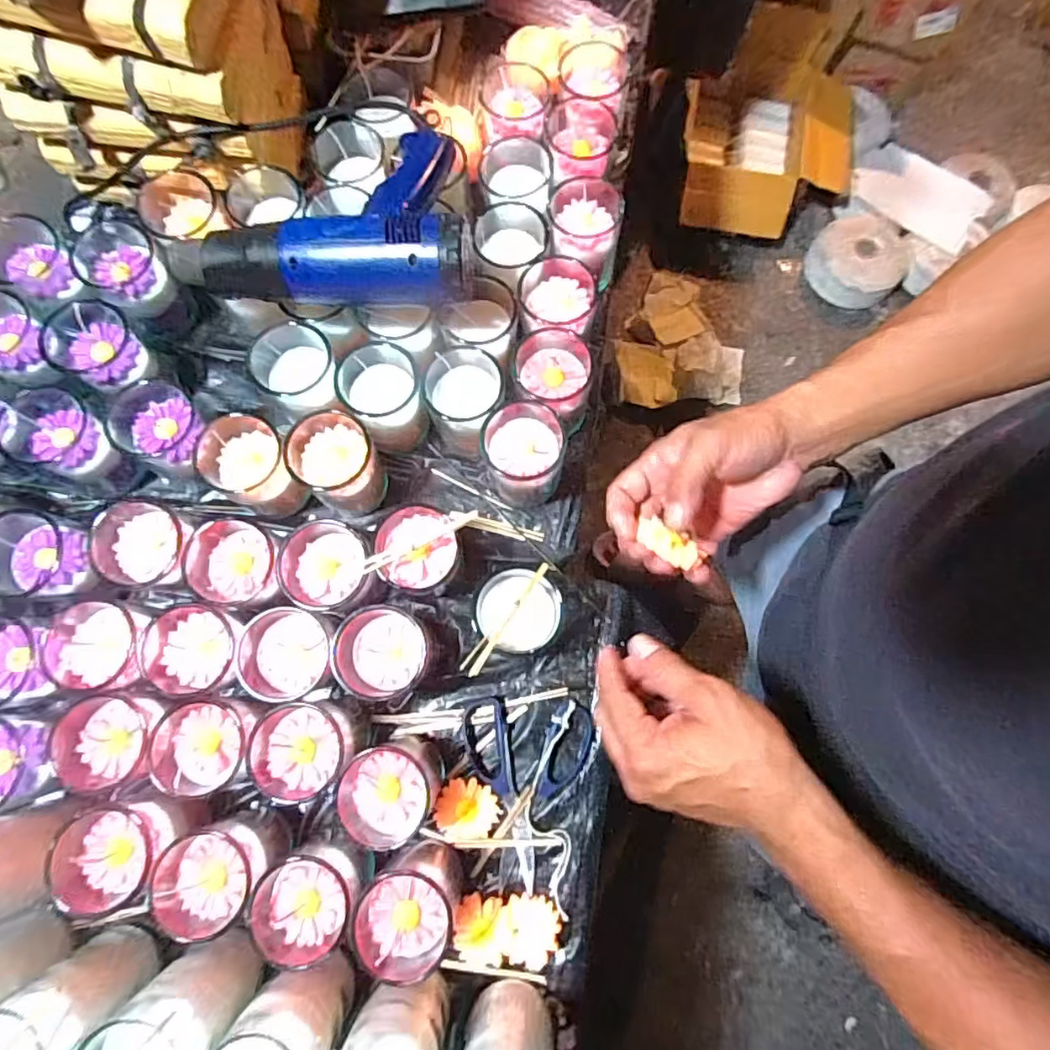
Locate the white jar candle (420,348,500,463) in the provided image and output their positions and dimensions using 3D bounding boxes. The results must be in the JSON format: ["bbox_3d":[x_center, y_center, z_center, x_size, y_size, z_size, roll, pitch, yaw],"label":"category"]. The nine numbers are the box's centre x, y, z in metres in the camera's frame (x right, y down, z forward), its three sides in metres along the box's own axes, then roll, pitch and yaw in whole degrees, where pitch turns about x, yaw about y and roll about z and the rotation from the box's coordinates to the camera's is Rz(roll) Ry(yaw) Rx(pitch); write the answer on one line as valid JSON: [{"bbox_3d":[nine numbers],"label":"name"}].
[{"bbox_3d":[-0.057,-0.116,0.554,0.068,0.090,0.074,0,76,-1],"label":"white jar candle"}]

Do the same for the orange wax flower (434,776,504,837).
[{"bbox_3d":[-0.049,0.246,0.510,0.054,0.007,0.044,6,76,1],"label":"orange wax flower"}]

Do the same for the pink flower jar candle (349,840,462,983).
[{"bbox_3d":[-0.088,0.293,0.451,0.068,0.077,0.072,0,76,-1],"label":"pink flower jar candle"}]

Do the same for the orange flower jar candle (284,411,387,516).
[{"bbox_3d":[-0.169,-0.055,0.533,0.070,0.084,0.075,0,76,-1],"label":"orange flower jar candle"}]

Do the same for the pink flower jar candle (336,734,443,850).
[{"bbox_3d":[-0.110,0.216,0.482,0.074,0.082,0.071,0,76,-1],"label":"pink flower jar candle"}]

